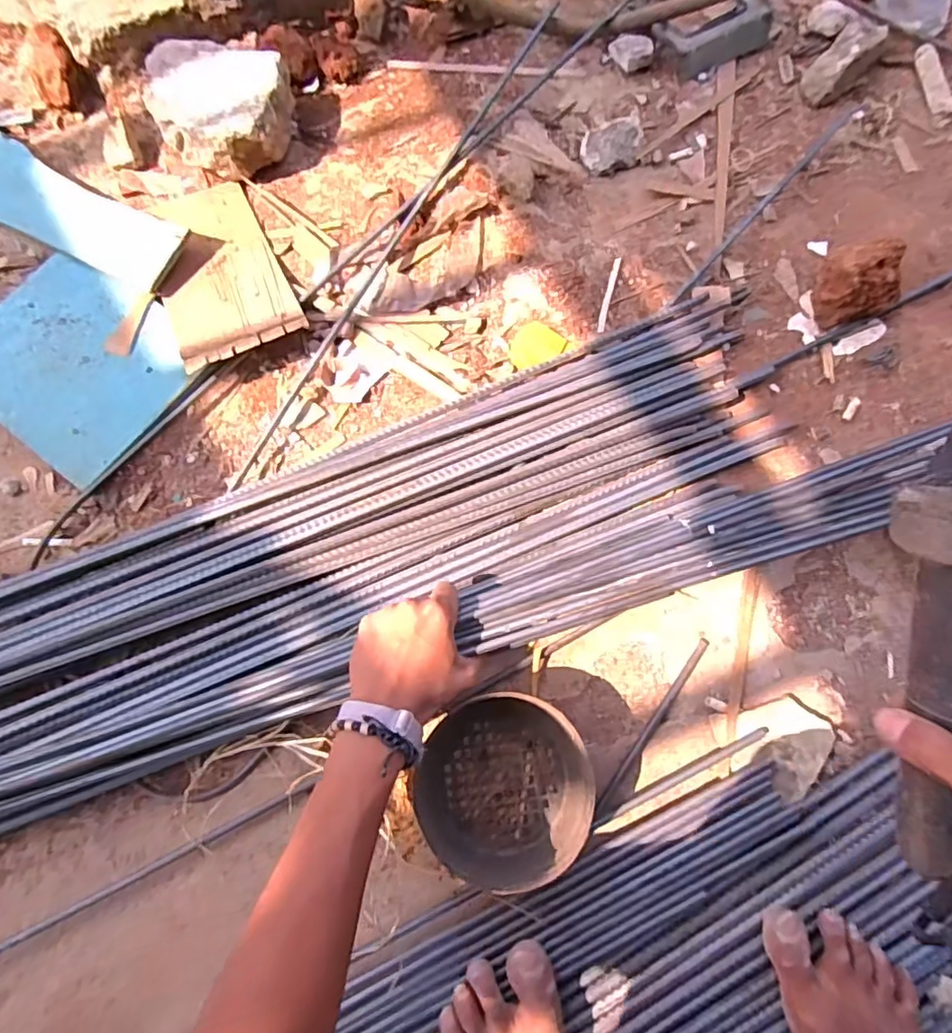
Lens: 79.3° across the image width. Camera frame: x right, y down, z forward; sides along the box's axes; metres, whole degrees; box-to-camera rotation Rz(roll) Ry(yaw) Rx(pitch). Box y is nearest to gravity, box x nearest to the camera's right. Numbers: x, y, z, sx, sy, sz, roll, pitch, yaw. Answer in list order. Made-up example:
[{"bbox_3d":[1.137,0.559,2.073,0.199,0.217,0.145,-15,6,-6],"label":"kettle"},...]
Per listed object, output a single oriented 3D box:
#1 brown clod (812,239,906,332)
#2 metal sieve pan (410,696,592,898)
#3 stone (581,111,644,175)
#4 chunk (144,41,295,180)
[{"bbox_3d":[0.397,-0.239,0.595,0.075,0.077,0.062,-16,77,-4],"label":"brown clod"},{"bbox_3d":[0.020,0.231,0.481,0.136,0.068,0.151,23,77,5],"label":"metal sieve pan"},{"bbox_3d":[0.159,-0.430,0.665,0.071,0.031,0.042,-18,77,-5],"label":"stone"},{"bbox_3d":[-0.287,-0.459,0.659,0.152,0.079,0.129,-3,77,-1],"label":"chunk"}]

